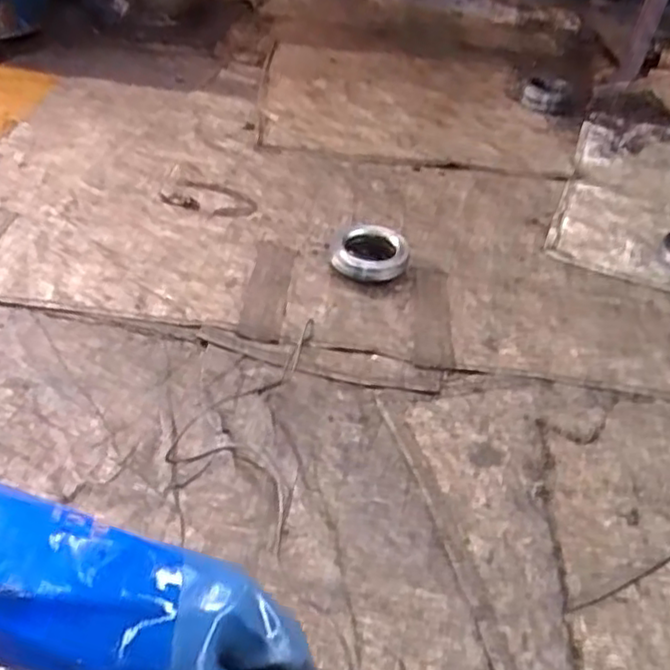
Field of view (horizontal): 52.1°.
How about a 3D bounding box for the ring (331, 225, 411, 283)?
[{"bbox_3d":[0.075,-0.157,1.330,0.133,0.050,0.137,4,40,-3],"label":"ring"}]

